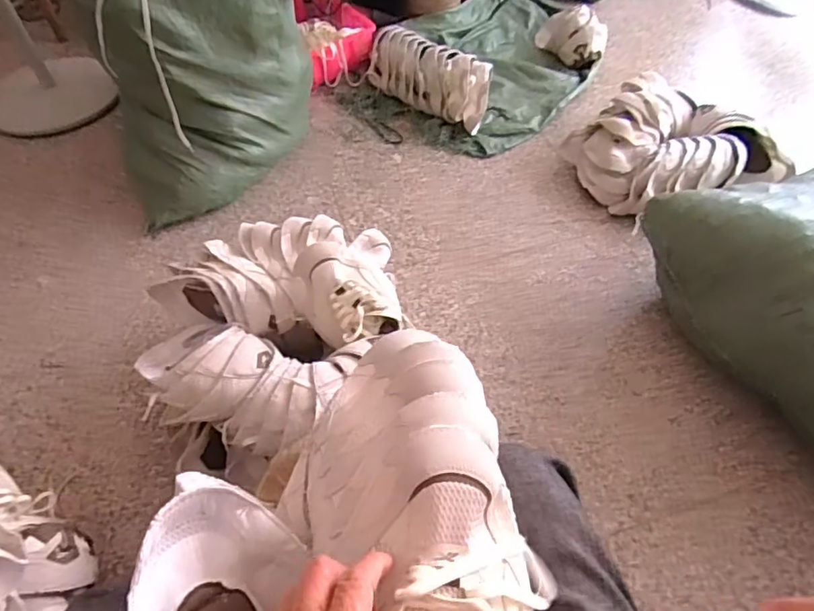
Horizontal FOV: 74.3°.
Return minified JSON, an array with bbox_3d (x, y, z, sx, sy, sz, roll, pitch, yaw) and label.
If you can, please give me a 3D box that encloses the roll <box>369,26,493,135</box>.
[{"bbox_3d":[0.057,-0.639,1.508,0.409,0.139,0.165,30,59,20],"label":"roll"}]

